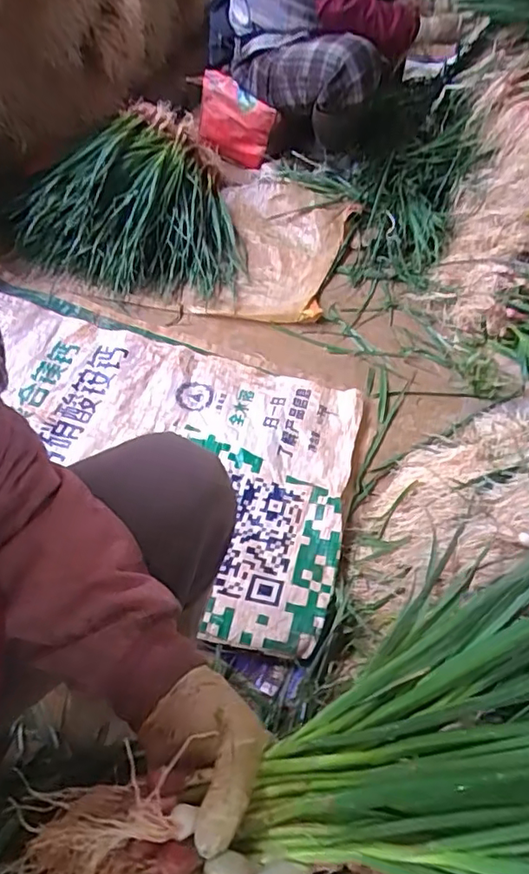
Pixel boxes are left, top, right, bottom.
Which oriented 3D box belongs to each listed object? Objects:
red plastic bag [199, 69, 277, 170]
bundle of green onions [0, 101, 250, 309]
[{"bbox_3d":[-0.090,-0.940,1.687,0.281,0.216,0.042,35,56,22],"label":"red plastic bag"},{"bbox_3d":[-0.308,-0.644,1.459,0.546,0.199,0.695,6,50,0],"label":"bundle of green onions"}]

